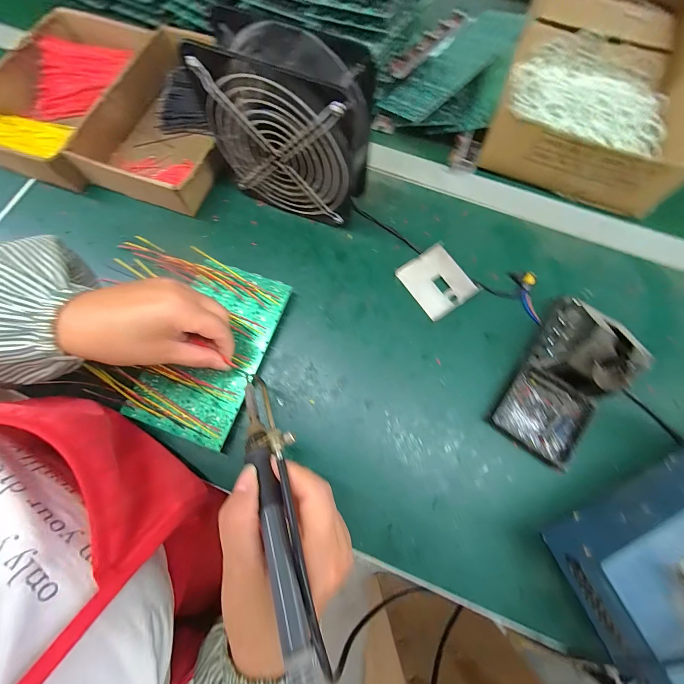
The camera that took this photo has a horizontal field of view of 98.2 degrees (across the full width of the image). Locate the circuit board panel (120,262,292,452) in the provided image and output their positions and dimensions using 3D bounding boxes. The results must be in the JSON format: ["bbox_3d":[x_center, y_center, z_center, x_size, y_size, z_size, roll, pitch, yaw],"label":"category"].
[{"bbox_3d":[-0.130,0.005,0.299,0.099,0.008,0.173,19,73,4],"label":"circuit board panel"}]

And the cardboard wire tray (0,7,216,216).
[{"bbox_3d":[-0.289,-0.296,0.372,0.317,0.044,0.227,14,74,4],"label":"cardboard wire tray"}]

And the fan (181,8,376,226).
[{"bbox_3d":[-0.053,-0.200,0.295,0.146,0.152,0.060,20,74,5],"label":"fan"}]

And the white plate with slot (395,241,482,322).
[{"bbox_3d":[0.106,-0.068,0.331,0.063,0.013,0.072,-33,77,-9],"label":"white plate with slot"}]

